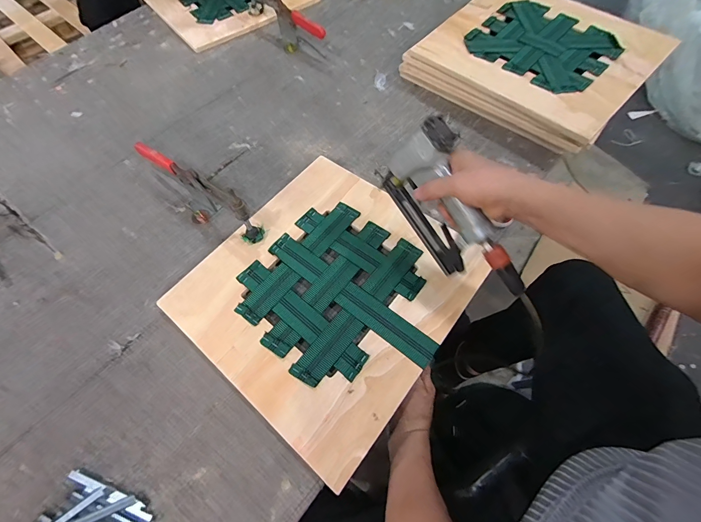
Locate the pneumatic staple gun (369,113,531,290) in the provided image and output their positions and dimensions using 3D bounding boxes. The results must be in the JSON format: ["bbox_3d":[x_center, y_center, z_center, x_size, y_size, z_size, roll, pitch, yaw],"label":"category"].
[{"bbox_3d":[0.150,-0.058,0.489,0.050,0.119,0.269,-38,98,-35],"label":"pneumatic staple gun"}]

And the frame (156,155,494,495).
[{"bbox_3d":[-0.038,0.041,0.566,0.396,0.021,0.405,36,68,18],"label":"frame"}]

